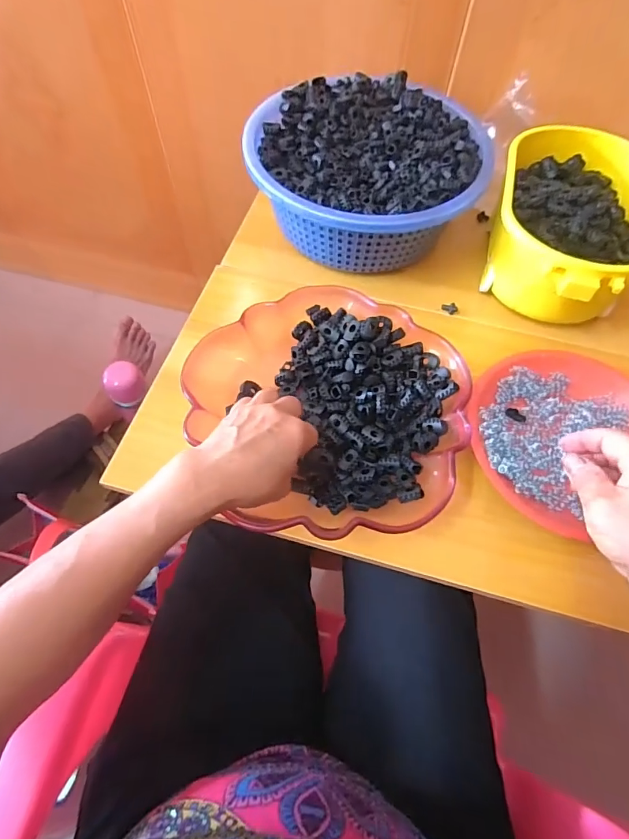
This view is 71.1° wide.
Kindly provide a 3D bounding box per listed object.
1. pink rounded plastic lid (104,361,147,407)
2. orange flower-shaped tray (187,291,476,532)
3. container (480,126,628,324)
[{"bbox_3d":[-0.315,-0.059,0.736,0.060,0.050,0.058,1,62,-1],"label":"pink rounded plastic lid"},{"bbox_3d":[0.015,-0.008,0.407,0.246,0.049,0.252,-34,68,-18],"label":"orange flower-shaped tray"},{"bbox_3d":[0.287,-0.220,0.501,0.163,0.088,0.247,14,62,6],"label":"container"}]

